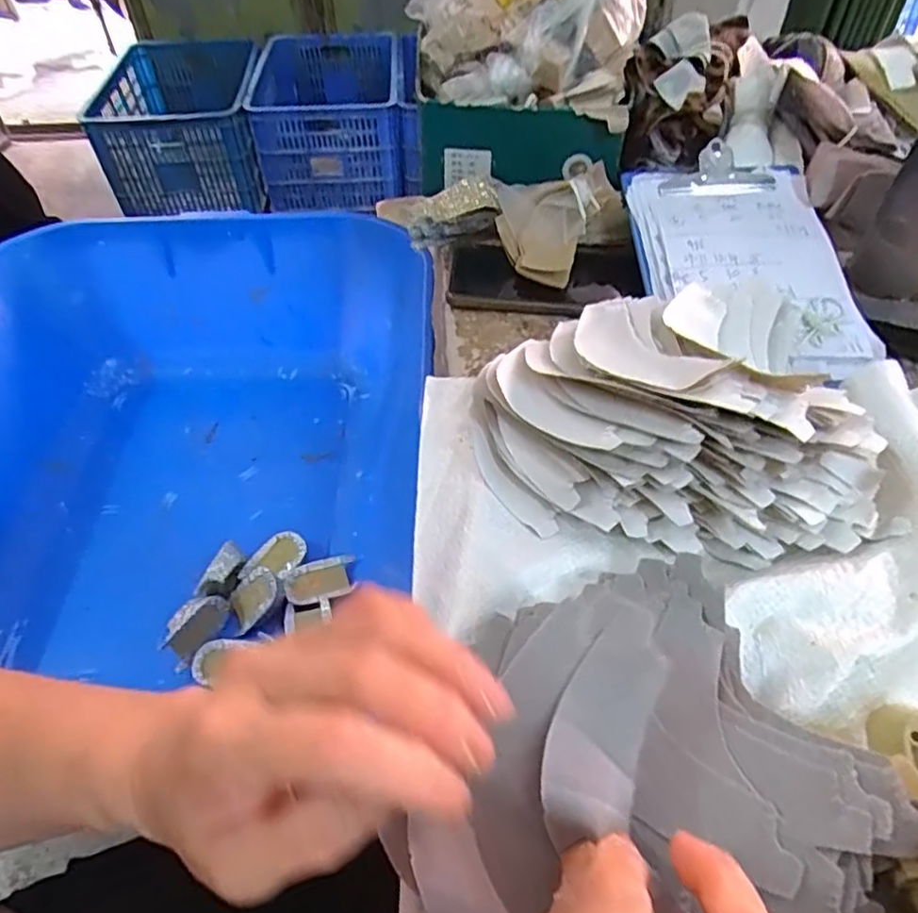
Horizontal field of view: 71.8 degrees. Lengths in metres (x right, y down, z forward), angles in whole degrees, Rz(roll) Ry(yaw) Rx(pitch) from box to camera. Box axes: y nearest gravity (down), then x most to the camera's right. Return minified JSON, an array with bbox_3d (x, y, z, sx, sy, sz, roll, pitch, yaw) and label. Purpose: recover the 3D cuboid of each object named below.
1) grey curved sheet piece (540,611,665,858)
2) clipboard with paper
[{"bbox_3d":[0.052,0.098,0.232,0.033,0.007,0.079,22,64,6],"label":"grey curved sheet piece"},{"bbox_3d":[0.215,-0.151,0.483,0.147,0.016,0.212,-3,60,-1],"label":"clipboard with paper"}]

